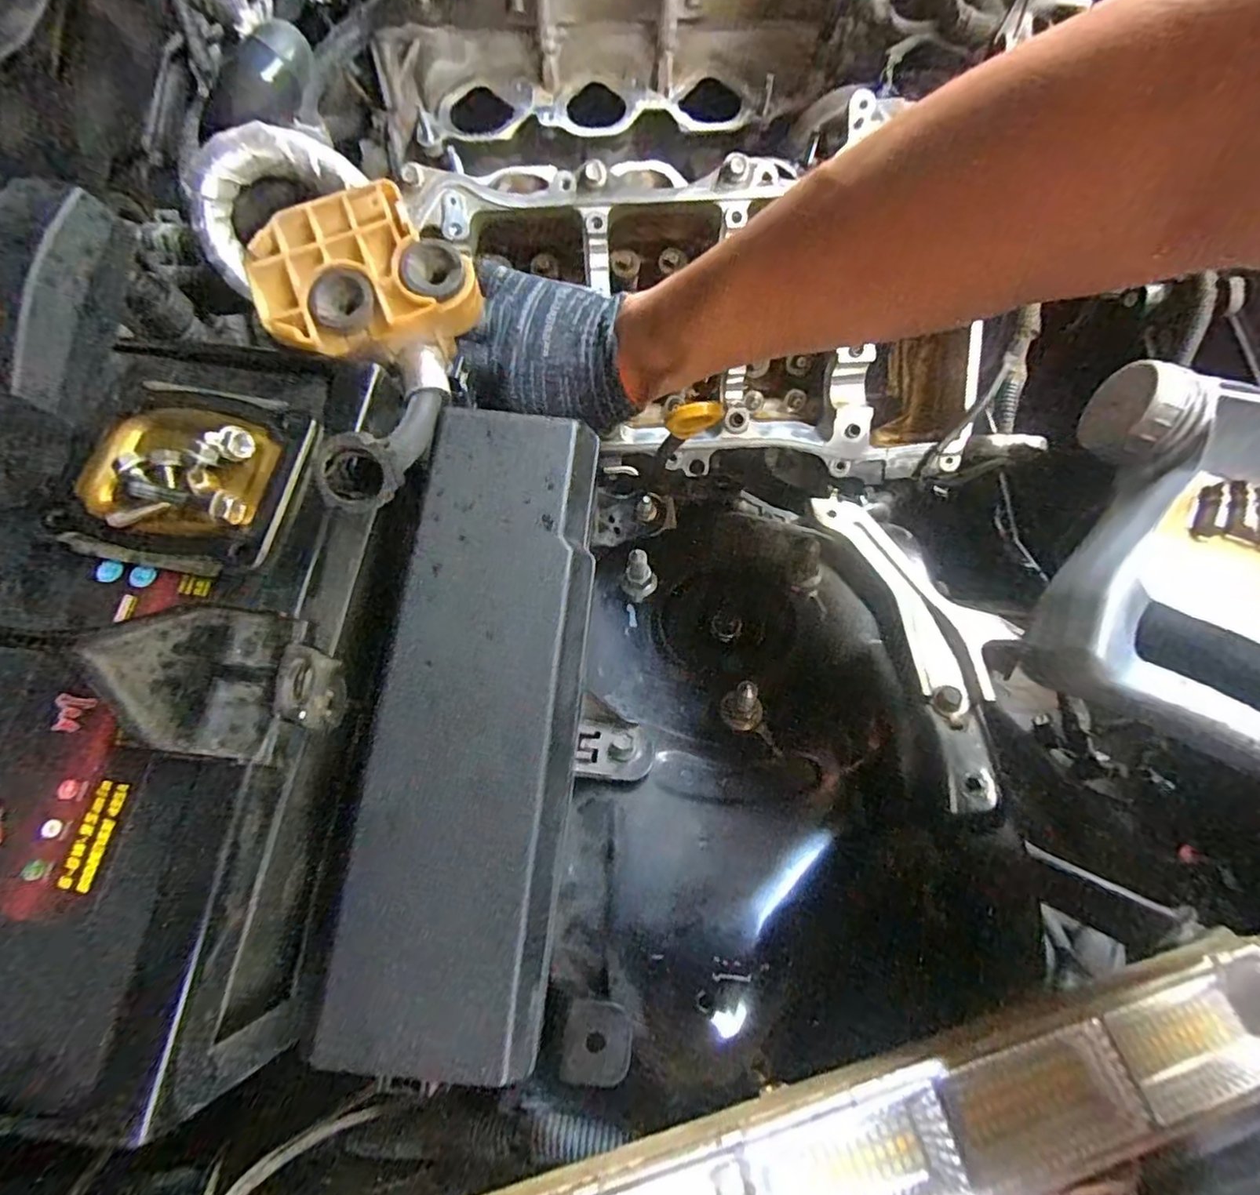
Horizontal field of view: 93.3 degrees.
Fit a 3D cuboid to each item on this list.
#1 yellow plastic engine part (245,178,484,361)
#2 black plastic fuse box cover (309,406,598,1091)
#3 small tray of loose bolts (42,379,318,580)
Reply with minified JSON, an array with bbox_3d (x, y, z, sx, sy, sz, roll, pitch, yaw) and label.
[{"bbox_3d":[-0.112,-0.134,0.252,0.082,0.030,0.061,-19,76,-7],"label":"yellow plastic engine part"},{"bbox_3d":[-0.054,0.039,0.223,0.068,0.018,0.231,6,74,0],"label":"black plastic fuse box cover"},{"bbox_3d":[-0.164,-0.047,0.218,0.077,0.016,0.073,11,74,1],"label":"small tray of loose bolts"}]

